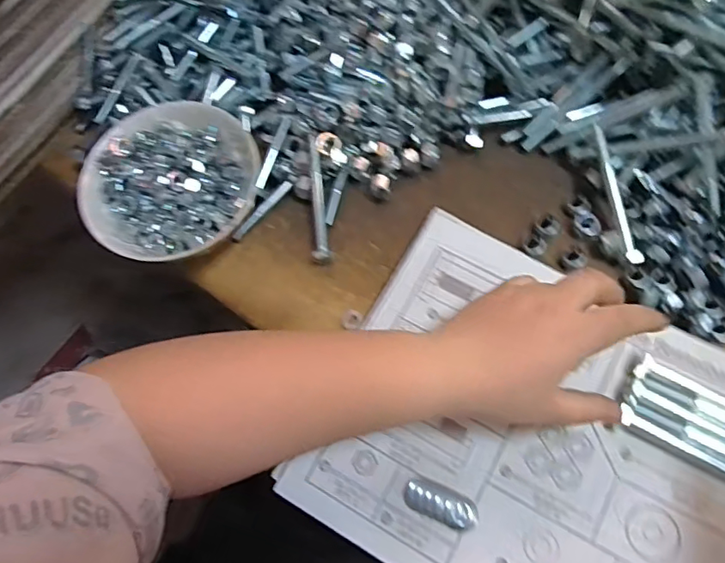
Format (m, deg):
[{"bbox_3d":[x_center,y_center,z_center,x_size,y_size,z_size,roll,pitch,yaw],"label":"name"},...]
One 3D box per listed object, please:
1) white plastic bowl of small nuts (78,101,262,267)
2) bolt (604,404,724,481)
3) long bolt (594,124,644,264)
[{"bbox_3d":[-0.147,-0.075,0.426,0.121,0.042,0.131,-2,70,6],"label":"white plastic bowl of small nuts"},{"bbox_3d":[0.211,0.110,0.338,0.100,0.007,0.013,27,70,18],"label":"bolt"},{"bbox_3d":[0.187,-0.065,0.400,0.012,0.007,0.107,-10,80,-4],"label":"long bolt"}]

